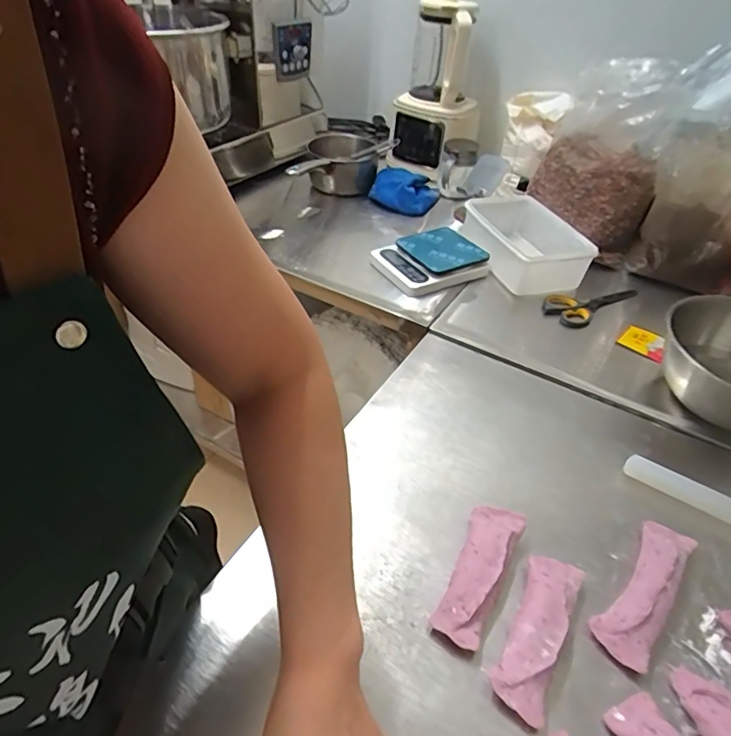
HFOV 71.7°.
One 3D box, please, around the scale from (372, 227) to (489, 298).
[{"bbox_3d":[0.112,-0.189,0.892,0.171,0.043,0.149,-22,47,-26],"label":"scale"}]

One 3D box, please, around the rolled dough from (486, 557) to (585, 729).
[{"bbox_3d":[0.151,0.225,0.440,0.046,0.028,0.141,22,44,21],"label":"rolled dough"}]

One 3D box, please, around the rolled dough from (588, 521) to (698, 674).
[{"bbox_3d":[0.262,0.202,0.473,0.046,0.033,0.150,29,47,28],"label":"rolled dough"}]

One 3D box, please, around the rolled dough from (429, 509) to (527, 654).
[{"bbox_3d":[0.105,0.188,0.472,0.047,0.029,0.135,22,44,21],"label":"rolled dough"}]

